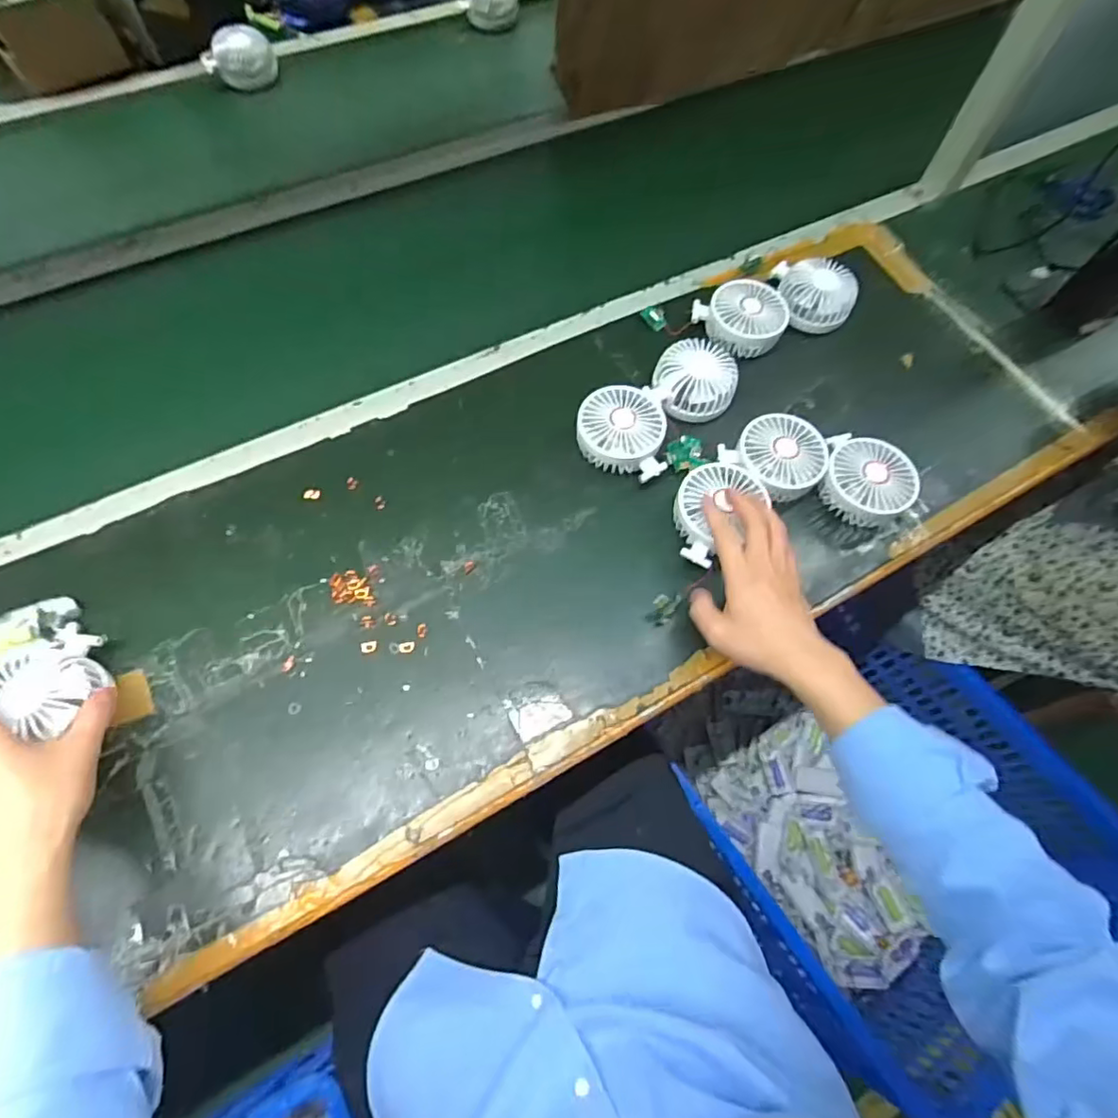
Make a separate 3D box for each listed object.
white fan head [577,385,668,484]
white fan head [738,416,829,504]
[{"bbox_3d":[0.063,-0.132,0.606,0.089,0.037,0.107,2,64,-1],"label":"white fan head"},{"bbox_3d":[0.225,-0.102,0.602,0.085,0.042,0.086,1,65,-2],"label":"white fan head"}]

